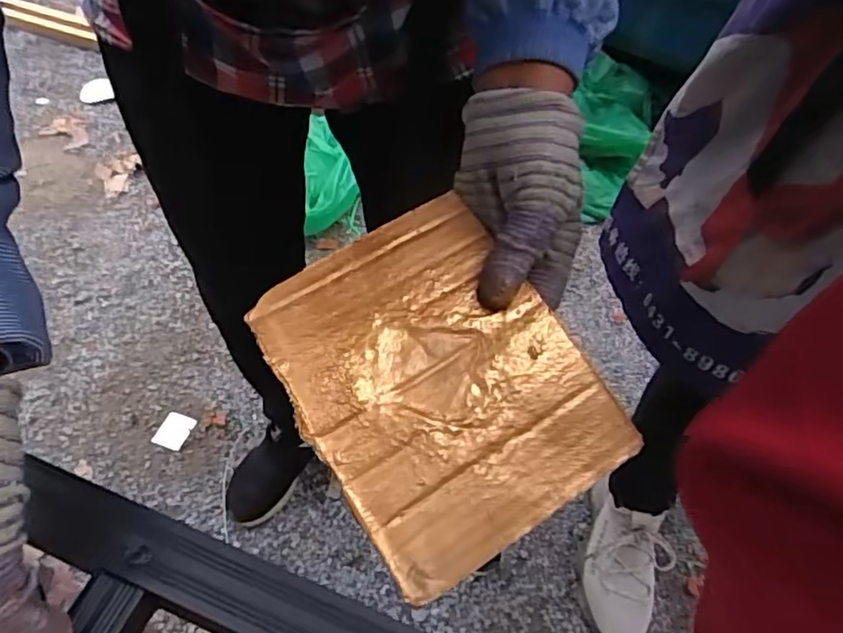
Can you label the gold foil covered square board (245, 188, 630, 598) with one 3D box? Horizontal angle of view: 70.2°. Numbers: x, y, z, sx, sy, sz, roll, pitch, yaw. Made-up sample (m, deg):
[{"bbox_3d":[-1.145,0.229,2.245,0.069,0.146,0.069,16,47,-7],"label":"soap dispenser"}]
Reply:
[{"bbox_3d":[0.007,0.030,0.306,0.135,0.009,0.169,-31,76,-13],"label":"gold foil covered square board"}]

